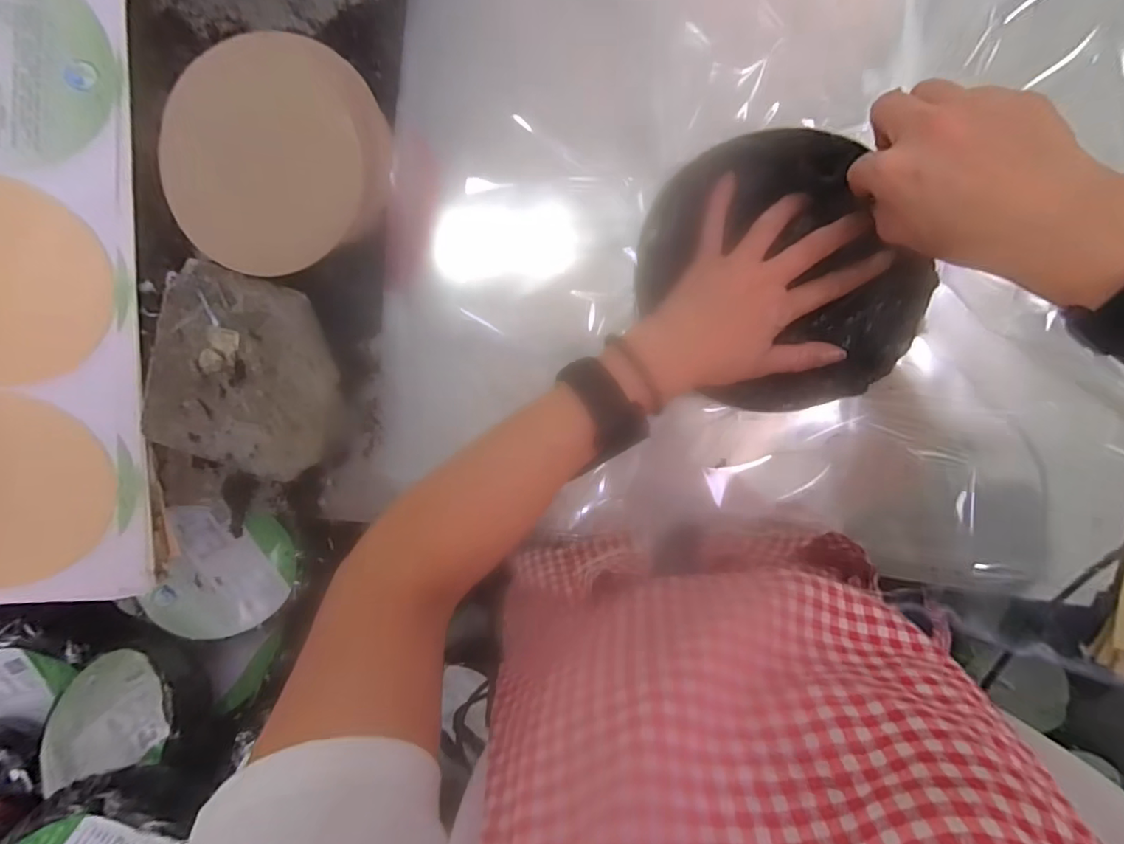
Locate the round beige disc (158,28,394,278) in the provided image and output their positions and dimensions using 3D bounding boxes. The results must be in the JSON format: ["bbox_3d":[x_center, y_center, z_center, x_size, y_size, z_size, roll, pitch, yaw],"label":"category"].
[{"bbox_3d":[-0.198,-0.177,0.392,0.136,0.076,0.150,-1,98,4],"label":"round beige disc"}]

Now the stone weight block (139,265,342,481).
[{"bbox_3d":[-0.251,-0.039,0.442,0.147,0.028,0.148,19,99,1],"label":"stone weight block"}]

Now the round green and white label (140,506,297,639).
[{"bbox_3d":[-0.350,0.158,0.571,0.122,0.016,0.134,-3,99,-17],"label":"round green and white label"}]

